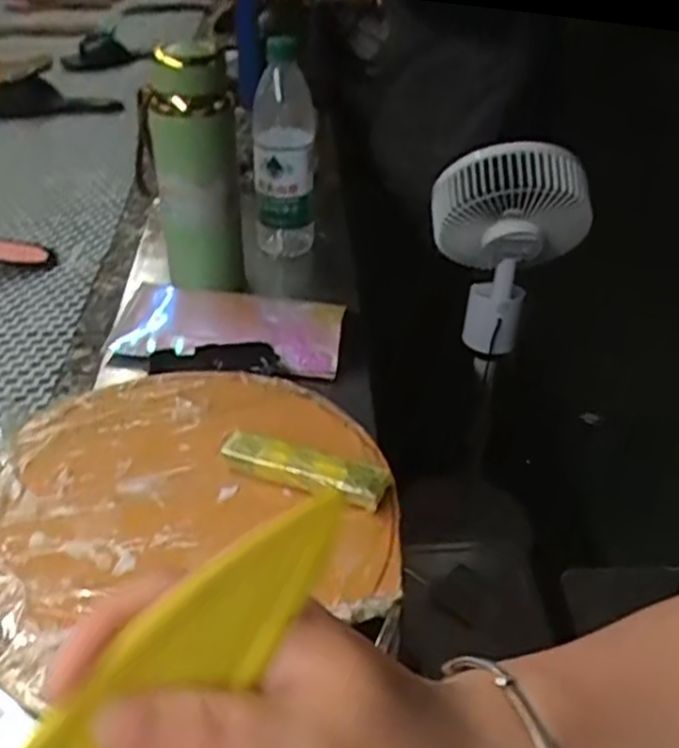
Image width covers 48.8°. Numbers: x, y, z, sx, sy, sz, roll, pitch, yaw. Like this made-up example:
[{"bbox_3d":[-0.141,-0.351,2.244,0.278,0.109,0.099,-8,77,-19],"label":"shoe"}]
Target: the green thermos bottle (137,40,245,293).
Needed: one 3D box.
[{"bbox_3d":[-0.139,-0.176,0.708,0.077,0.247,0.061,-15,41,-20],"label":"green thermos bottle"}]

